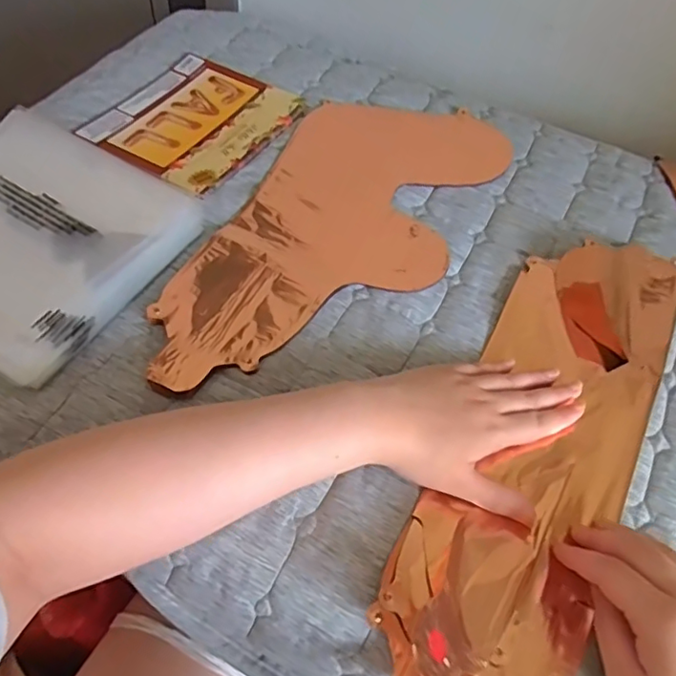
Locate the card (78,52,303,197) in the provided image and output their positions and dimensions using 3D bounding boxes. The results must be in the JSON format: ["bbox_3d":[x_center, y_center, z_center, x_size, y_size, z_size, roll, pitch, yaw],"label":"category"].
[{"bbox_3d":[-0.154,-0.240,0.633,0.169,0.004,0.193,27,57,15],"label":"card"}]

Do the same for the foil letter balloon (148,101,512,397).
[{"bbox_3d":[0.000,-0.108,0.546,0.202,0.014,0.435,25,57,14],"label":"foil letter balloon"}]

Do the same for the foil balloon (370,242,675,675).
[{"bbox_3d":[0.147,0.068,0.419,0.135,0.035,0.434,27,58,15],"label":"foil balloon"}]

